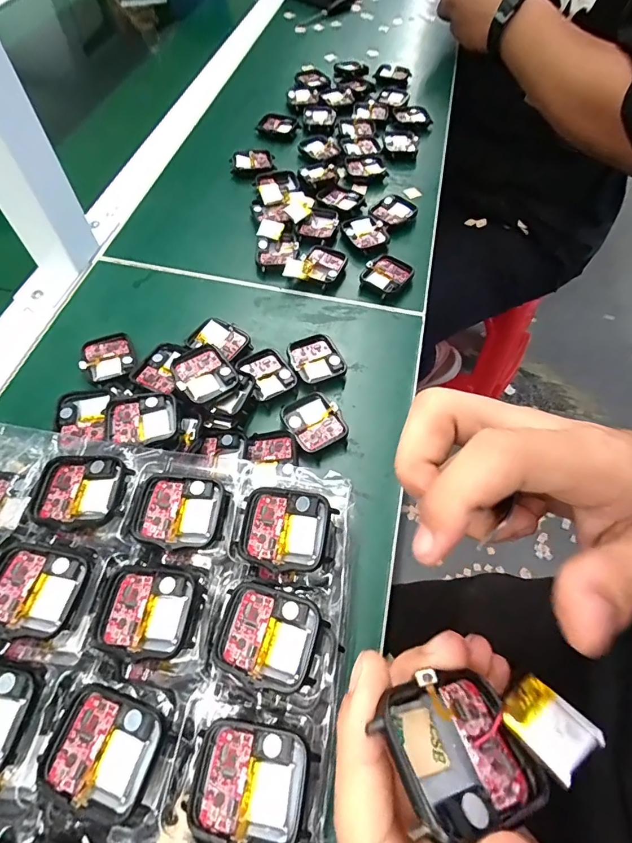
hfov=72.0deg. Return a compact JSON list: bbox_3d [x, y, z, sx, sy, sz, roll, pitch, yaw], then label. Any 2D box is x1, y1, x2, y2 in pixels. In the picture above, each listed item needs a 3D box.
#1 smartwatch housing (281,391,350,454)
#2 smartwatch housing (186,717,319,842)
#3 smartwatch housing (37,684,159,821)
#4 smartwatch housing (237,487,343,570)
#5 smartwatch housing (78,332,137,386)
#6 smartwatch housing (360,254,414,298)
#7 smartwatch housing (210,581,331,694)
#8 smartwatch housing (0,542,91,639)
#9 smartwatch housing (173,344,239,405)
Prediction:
[{"bbox_3d":[-0.002,0.000,0.307,0.037,0.010,0.042,-33,65,-18],"label":"smartwatch housing"},{"bbox_3d":[-0.025,0.137,0.165,0.044,0.006,0.037,7,60,3],"label":"smartwatch housing"},{"bbox_3d":[-0.084,0.127,0.171,0.042,0.009,0.036,18,61,9],"label":"smartwatch housing"},{"bbox_3d":[-0.016,0.052,0.213,0.044,0.016,0.037,16,61,8],"label":"smartwatch housing"},{"bbox_3d":[-0.157,-0.046,0.330,0.036,0.013,0.041,-18,62,-11],"label":"smartwatch housing"},{"bbox_3d":[0.063,-0.131,0.386,0.038,0.010,0.043,36,65,18],"label":"smartwatch housing"},{"bbox_3d":[-0.021,0.093,0.190,0.045,0.007,0.037,15,61,8],"label":"smartwatch housing"},{"bbox_3d":[-0.133,0.078,0.205,0.042,0.011,0.037,13,60,7],"label":"smartwatch housing"},{"bbox_3d":[-0.078,-0.035,0.300,0.037,0.005,0.043,-33,72,-19],"label":"smartwatch housing"}]

